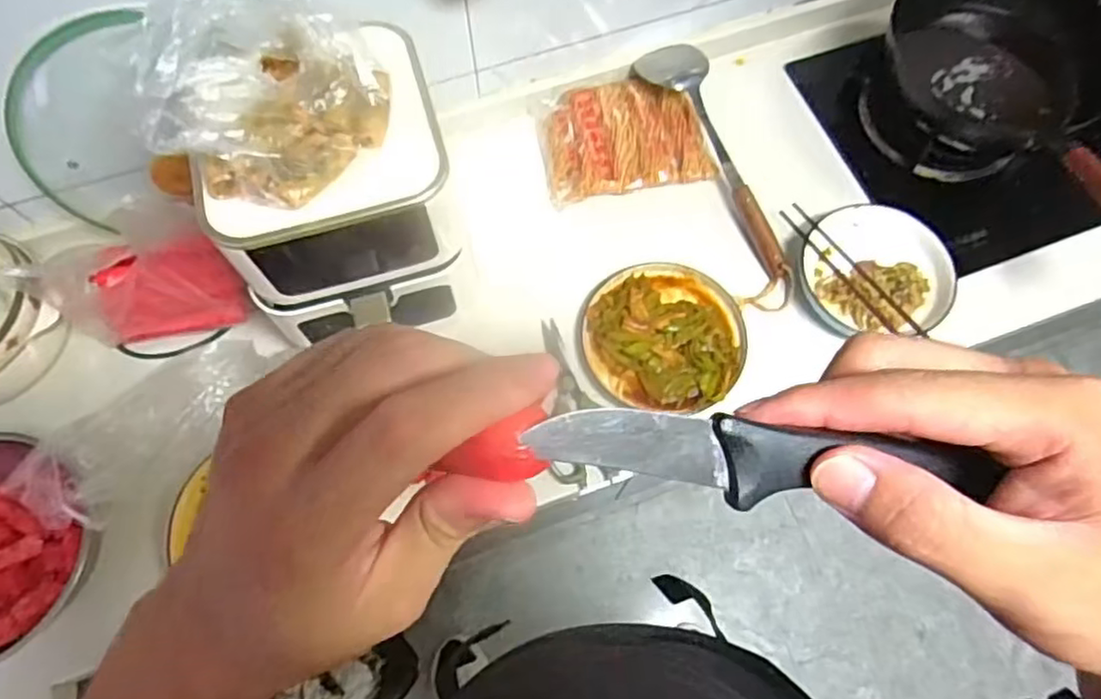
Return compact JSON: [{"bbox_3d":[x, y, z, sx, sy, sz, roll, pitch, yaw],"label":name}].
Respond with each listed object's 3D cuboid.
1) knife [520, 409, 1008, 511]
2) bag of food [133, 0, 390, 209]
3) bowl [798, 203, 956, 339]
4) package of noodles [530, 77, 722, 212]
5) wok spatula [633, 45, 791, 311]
[{"bbox_3d":[0.064,0.033,0.196,0.141,0.012,0.022,6,69,-9],"label":"knife"},{"bbox_3d":[-0.239,-0.231,0.564,0.145,0.127,0.171,21,71,8],"label":"bag of food"},{"bbox_3d":[0.412,-0.093,0.858,0.181,0.074,0.175,0,69,0],"label":"bowl"},{"bbox_3d":[0.100,-0.307,0.948,0.224,0.028,0.195,-11,69,-4],"label":"package of noodles"},{"bbox_3d":[0.228,-0.250,0.901,0.088,0.043,0.416,-16,70,-6],"label":"wok spatula"}]

